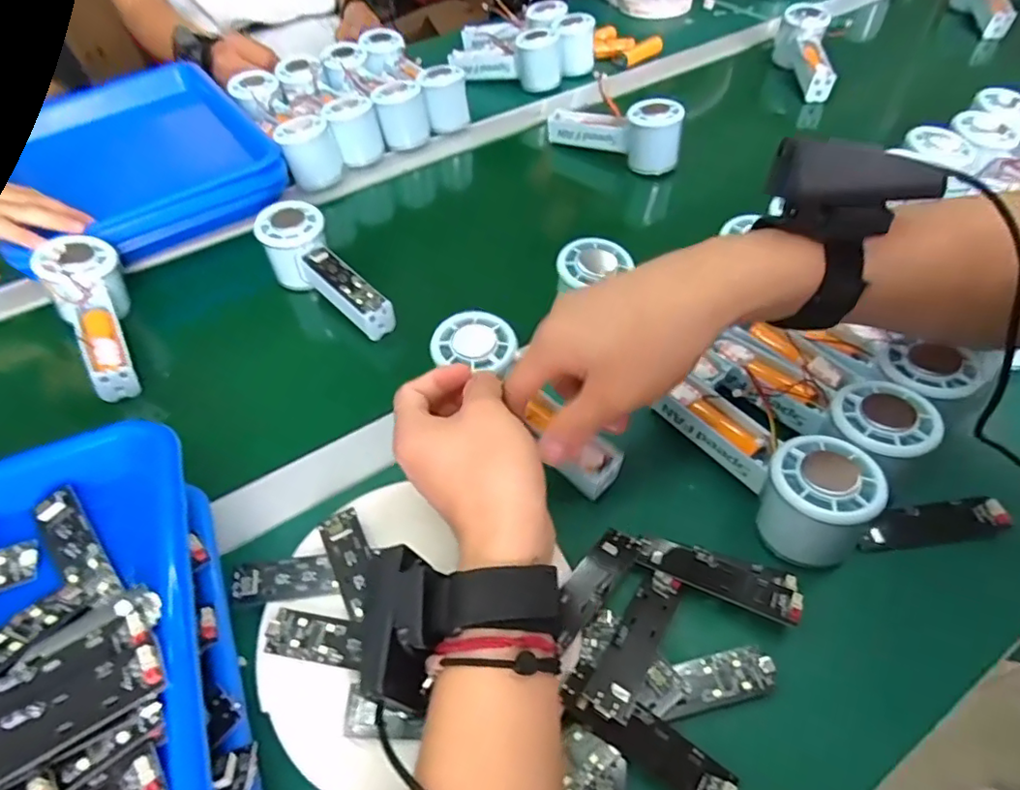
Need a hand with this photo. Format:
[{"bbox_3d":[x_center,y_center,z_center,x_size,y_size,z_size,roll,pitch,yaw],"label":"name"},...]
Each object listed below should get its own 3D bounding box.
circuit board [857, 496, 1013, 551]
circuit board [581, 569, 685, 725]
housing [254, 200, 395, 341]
[{"bbox_3d":[0.258,0.077,0.351,0.089,0.009,0.025,-5,51,-2],"label":"circuit board"},{"bbox_3d":[0.068,0.130,0.305,0.023,0.009,0.089,26,41,20],"label":"circuit board"},{"bbox_3d":[-0.156,-0.103,0.501,0.148,0.054,0.051,41,60,13],"label":"housing"}]

